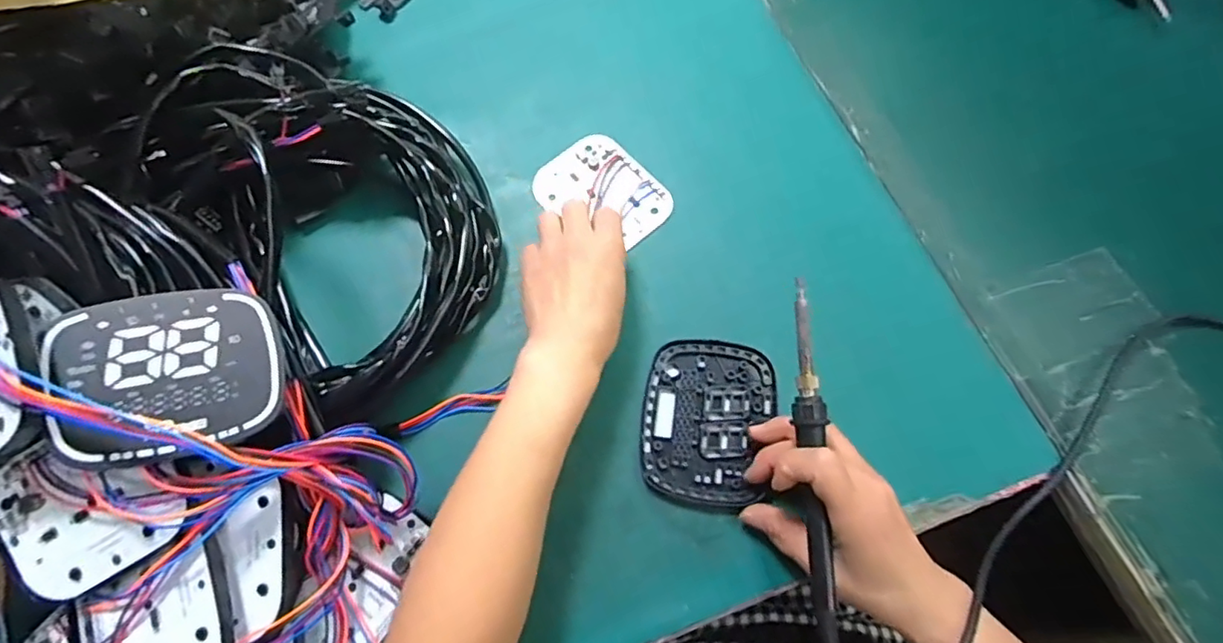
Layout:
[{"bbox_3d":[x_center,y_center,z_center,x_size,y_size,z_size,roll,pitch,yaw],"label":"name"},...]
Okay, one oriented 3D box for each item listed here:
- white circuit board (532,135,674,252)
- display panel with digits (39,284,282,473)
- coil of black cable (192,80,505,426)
[{"bbox_3d":[-0.007,-0.105,0.471,0.104,0.007,0.077,42,76,16],"label":"white circuit board"},{"bbox_3d":[-0.241,0.028,0.318,0.104,0.013,0.088,-12,79,-24],"label":"display panel with digits"},{"bbox_3d":[-0.189,-0.078,0.428,0.191,0.073,0.260,-35,71,-11],"label":"coil of black cable"}]

